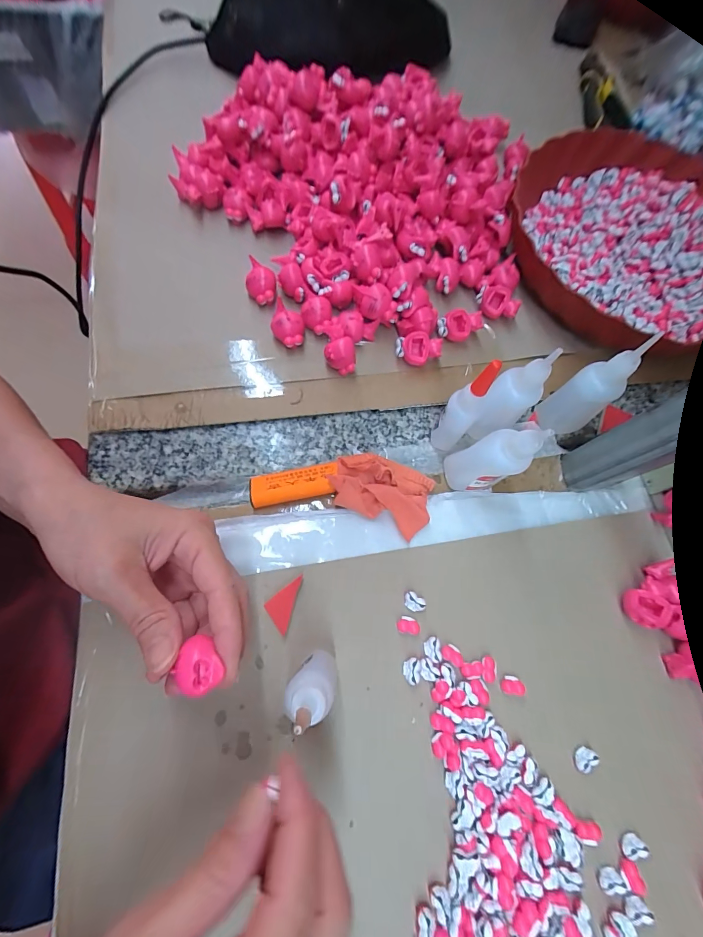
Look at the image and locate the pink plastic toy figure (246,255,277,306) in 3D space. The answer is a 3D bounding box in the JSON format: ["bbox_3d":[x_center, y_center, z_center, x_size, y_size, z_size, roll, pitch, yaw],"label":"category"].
[{"bbox_3d":[-0.075,-0.153,0.310,0.024,0.026,0.035,-13,72,-10],"label":"pink plastic toy figure"}]

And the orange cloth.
[{"bbox_3d":[0.023,0.014,0.265,0.070,0.018,0.047,25,70,4],"label":"orange cloth"}]

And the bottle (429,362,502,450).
[{"bbox_3d":[0.076,-0.040,0.255,0.021,0.089,0.023,2,70,-5],"label":"bottle"}]

